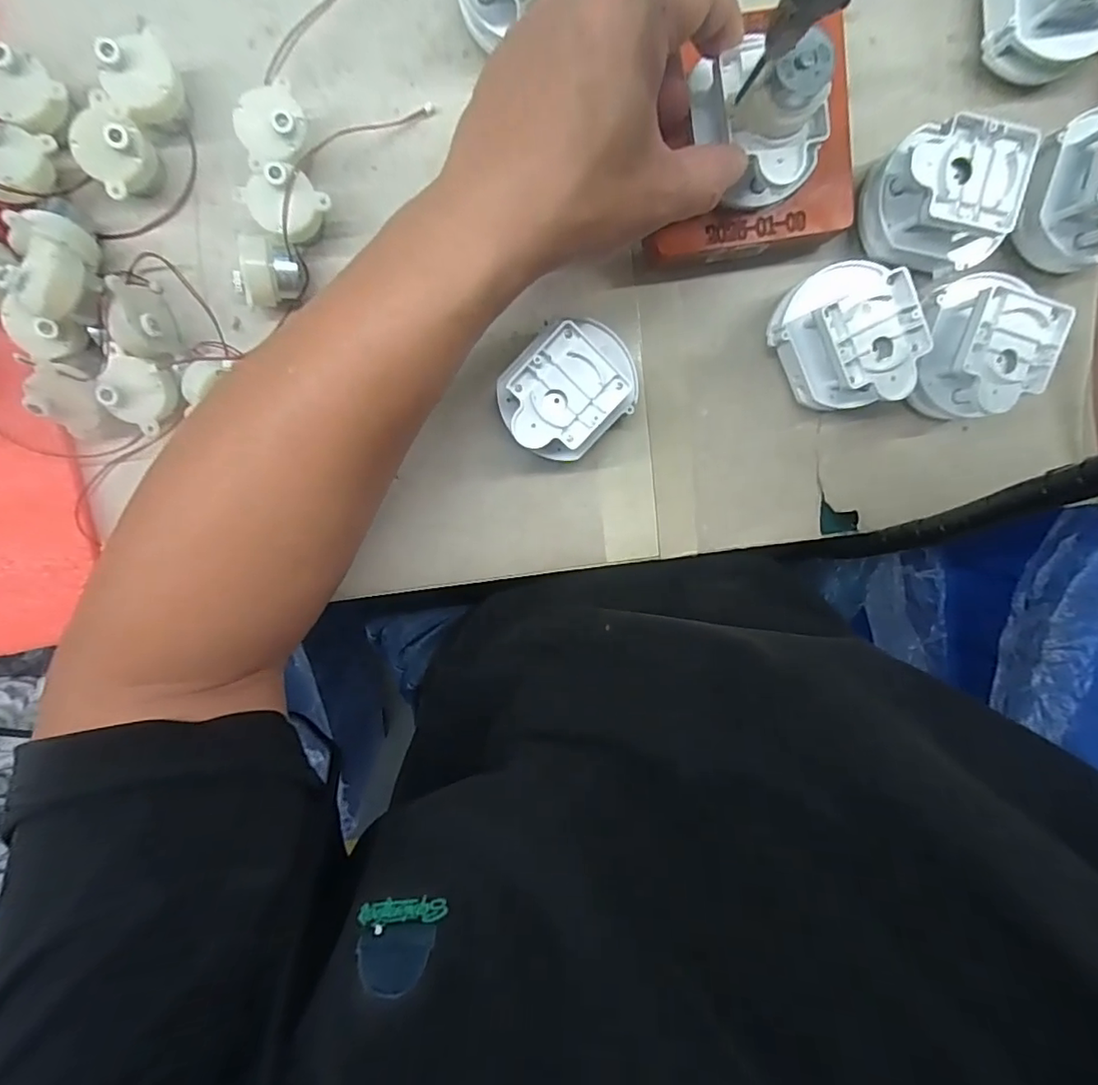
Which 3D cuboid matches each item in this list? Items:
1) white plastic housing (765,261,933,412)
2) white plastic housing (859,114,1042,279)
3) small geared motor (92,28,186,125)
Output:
[{"bbox_3d":[0.150,-0.103,0.287,0.052,0.051,0.069,-28,99,2],"label":"white plastic housing"},{"bbox_3d":[0.192,-0.166,0.277,0.055,0.051,0.061,-10,99,-1],"label":"white plastic housing"},{"bbox_3d":[-0.185,-0.211,0.258,0.031,0.032,0.026,-36,99,3],"label":"small geared motor"}]

